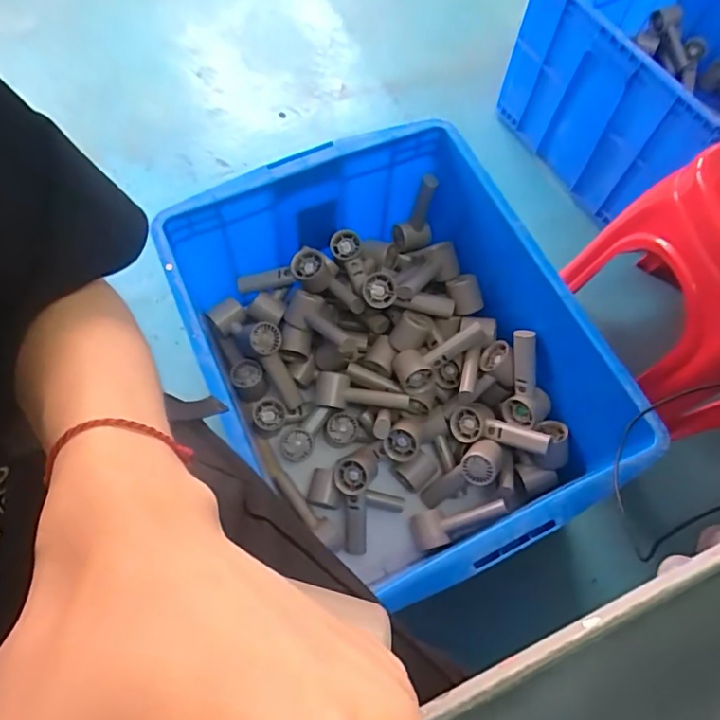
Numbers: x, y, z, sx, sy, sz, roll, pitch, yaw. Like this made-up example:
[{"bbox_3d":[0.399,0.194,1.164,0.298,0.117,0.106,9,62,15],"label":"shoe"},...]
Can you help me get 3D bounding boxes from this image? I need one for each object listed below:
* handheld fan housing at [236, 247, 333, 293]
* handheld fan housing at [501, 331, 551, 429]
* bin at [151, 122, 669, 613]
[{"bbox_3d":[-0.130,-0.140,0.930,0.163,0.071,0.068,-8,68,12],"label":"handheld fan housing"},{"bbox_3d":[0.259,0.028,0.831,0.065,0.048,0.151,-4,101,-5],"label":"handheld fan housing"},{"bbox_3d":[0.056,-0.004,0.829,0.501,0.293,0.605,-25,72,-12],"label":"bin"}]

